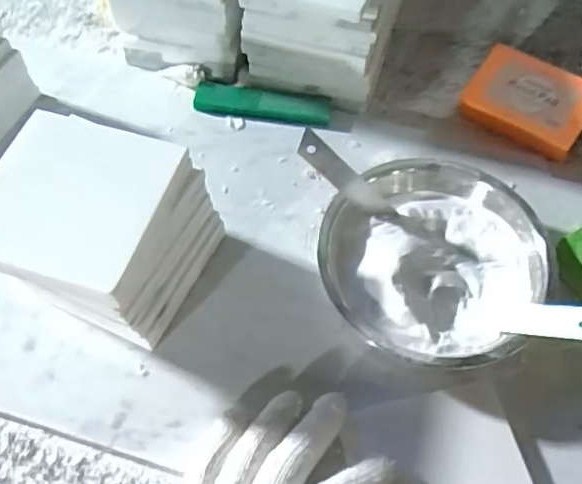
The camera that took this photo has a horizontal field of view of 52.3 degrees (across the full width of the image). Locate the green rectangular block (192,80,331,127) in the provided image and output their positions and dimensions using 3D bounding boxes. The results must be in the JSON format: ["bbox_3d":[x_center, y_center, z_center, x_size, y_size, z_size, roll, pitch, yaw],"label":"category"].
[{"bbox_3d":[-0.023,-0.115,0.495,0.112,0.012,0.033,12,60,4],"label":"green rectangular block"}]

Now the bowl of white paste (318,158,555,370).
[{"bbox_3d":[0.095,0.016,0.400,0.145,0.042,0.140,1,60,-2],"label":"bowl of white paste"}]

